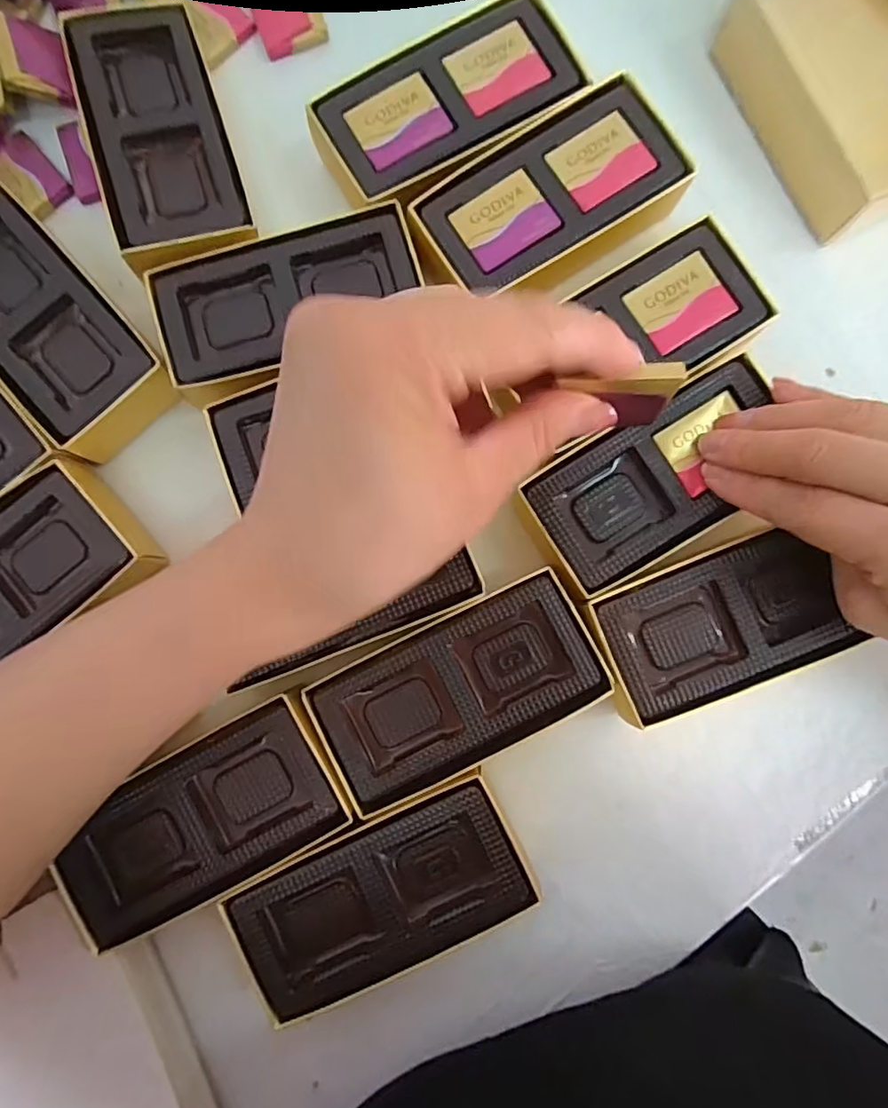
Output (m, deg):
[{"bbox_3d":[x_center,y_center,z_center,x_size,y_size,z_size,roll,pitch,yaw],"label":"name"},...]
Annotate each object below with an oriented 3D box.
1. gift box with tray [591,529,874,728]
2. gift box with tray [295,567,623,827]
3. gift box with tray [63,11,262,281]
[{"bbox_3d":[0.114,0.029,0.248,0.100,0.037,0.057,-22,86,-1],"label":"gift box with tray"},{"bbox_3d":[0.005,0.058,0.248,0.117,0.038,0.062,-26,86,-1],"label":"gift box with tray"},{"bbox_3d":[-0.124,-0.184,0.261,0.054,0.036,0.116,-18,86,-1],"label":"gift box with tray"}]

